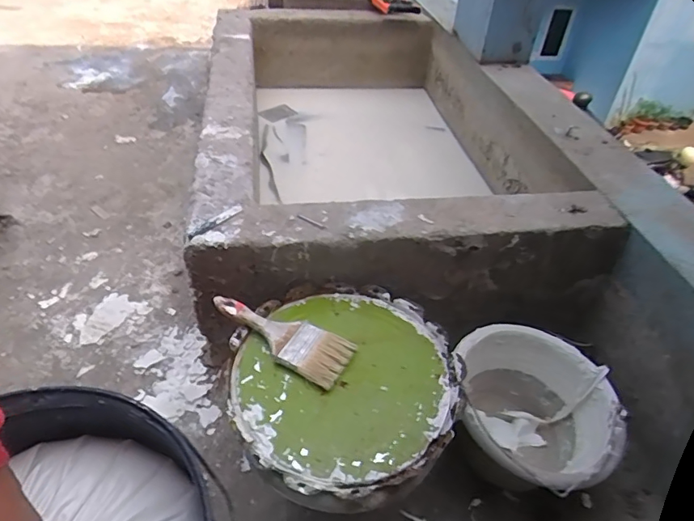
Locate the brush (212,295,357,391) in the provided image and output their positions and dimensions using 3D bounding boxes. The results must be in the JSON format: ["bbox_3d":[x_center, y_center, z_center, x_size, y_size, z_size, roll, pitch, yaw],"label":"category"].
[{"bbox_3d":[-0.095,0.101,0.654,0.205,0.022,0.070,21,44,17],"label":"brush"}]

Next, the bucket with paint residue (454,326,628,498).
[{"bbox_3d":[0.277,0.252,0.736,0.222,0.160,0.251,9,42,4],"label":"bucket with paint residue"}]

